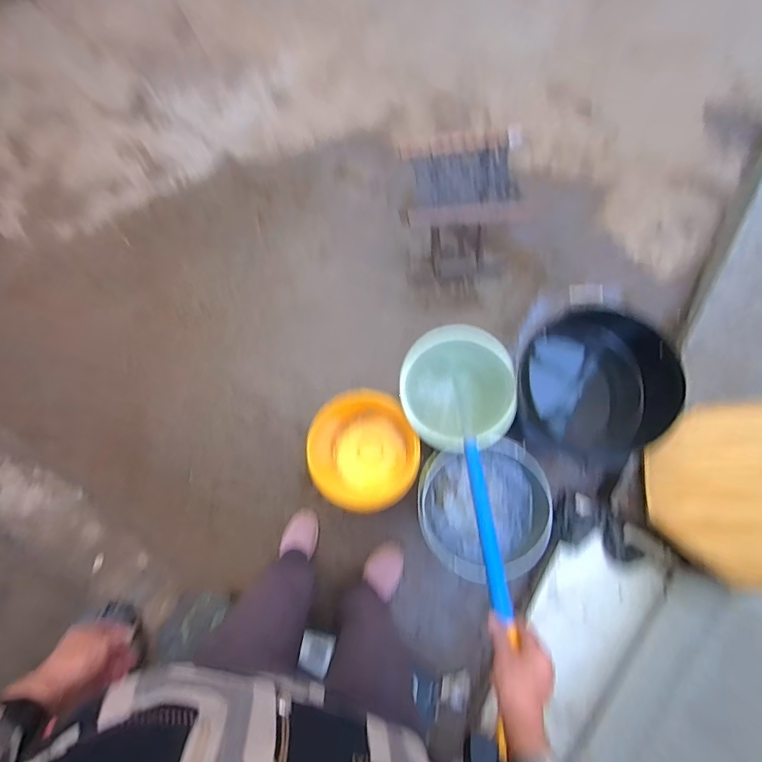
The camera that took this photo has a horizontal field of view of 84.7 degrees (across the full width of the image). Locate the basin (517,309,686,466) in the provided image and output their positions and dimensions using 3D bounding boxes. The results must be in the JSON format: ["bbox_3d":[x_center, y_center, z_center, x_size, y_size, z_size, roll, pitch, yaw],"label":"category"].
[{"bbox_3d":[0.463,0.027,1.026,0.313,0.337,0.300,0,79,2],"label":"basin"}]

